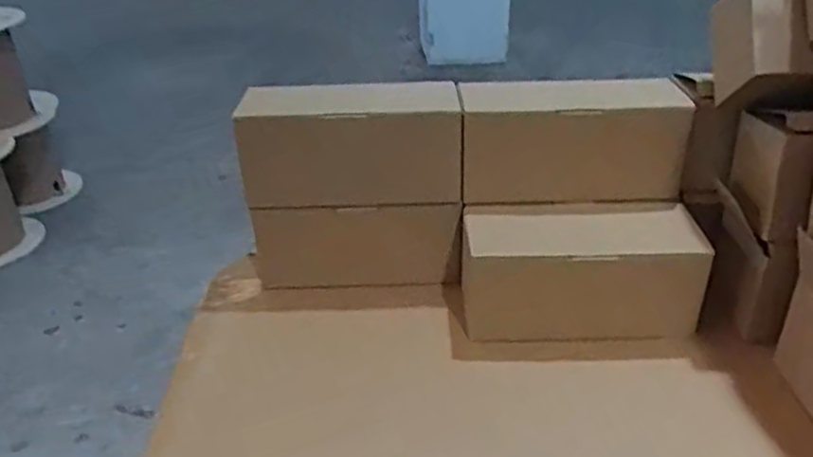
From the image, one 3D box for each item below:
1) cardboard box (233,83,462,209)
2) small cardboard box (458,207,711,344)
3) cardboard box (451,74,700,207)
[{"bbox_3d":[-0.057,-0.092,0.711,0.219,0.115,0.087,-1,30,1],"label":"cardboard box"},{"bbox_3d":[0.160,0.041,0.663,0.215,0.098,0.094,-1,30,2],"label":"small cardboard box"},{"bbox_3d":[0.160,-0.088,0.688,0.213,0.098,0.073,-2,30,0],"label":"cardboard box"}]

